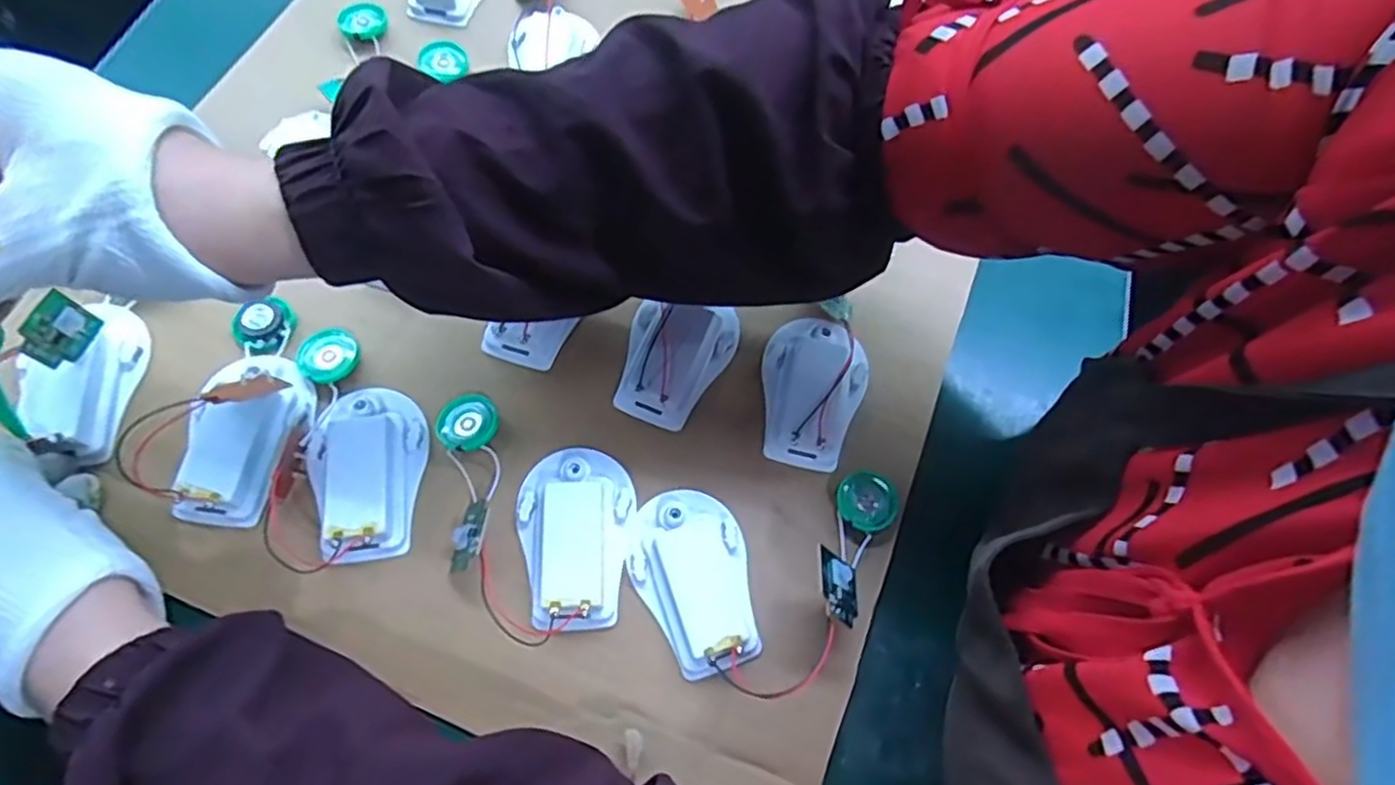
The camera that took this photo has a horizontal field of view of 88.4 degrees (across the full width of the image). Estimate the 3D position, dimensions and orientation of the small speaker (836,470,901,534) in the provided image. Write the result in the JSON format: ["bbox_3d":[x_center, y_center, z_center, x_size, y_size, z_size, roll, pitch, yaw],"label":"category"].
[{"bbox_3d":[0.082,0.051,0.342,0.028,0.004,0.029,1,70,-2],"label":"small speaker"}]

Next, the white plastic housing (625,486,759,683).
[{"bbox_3d":[-0.001,0.082,0.320,0.053,0.017,0.081,-13,71,-7],"label":"white plastic housing"}]

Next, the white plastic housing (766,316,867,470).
[{"bbox_3d":[0.058,-0.003,0.357,0.051,0.019,0.076,13,70,2],"label":"white plastic housing"}]

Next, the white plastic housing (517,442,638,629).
[{"bbox_3d":[-0.055,0.063,0.322,0.053,0.017,0.080,0,70,-2],"label":"white plastic housing"}]

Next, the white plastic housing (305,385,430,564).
[{"bbox_3d":[-0.153,0.034,0.325,0.049,0.017,0.080,2,70,-1],"label":"white plastic housing"}]

